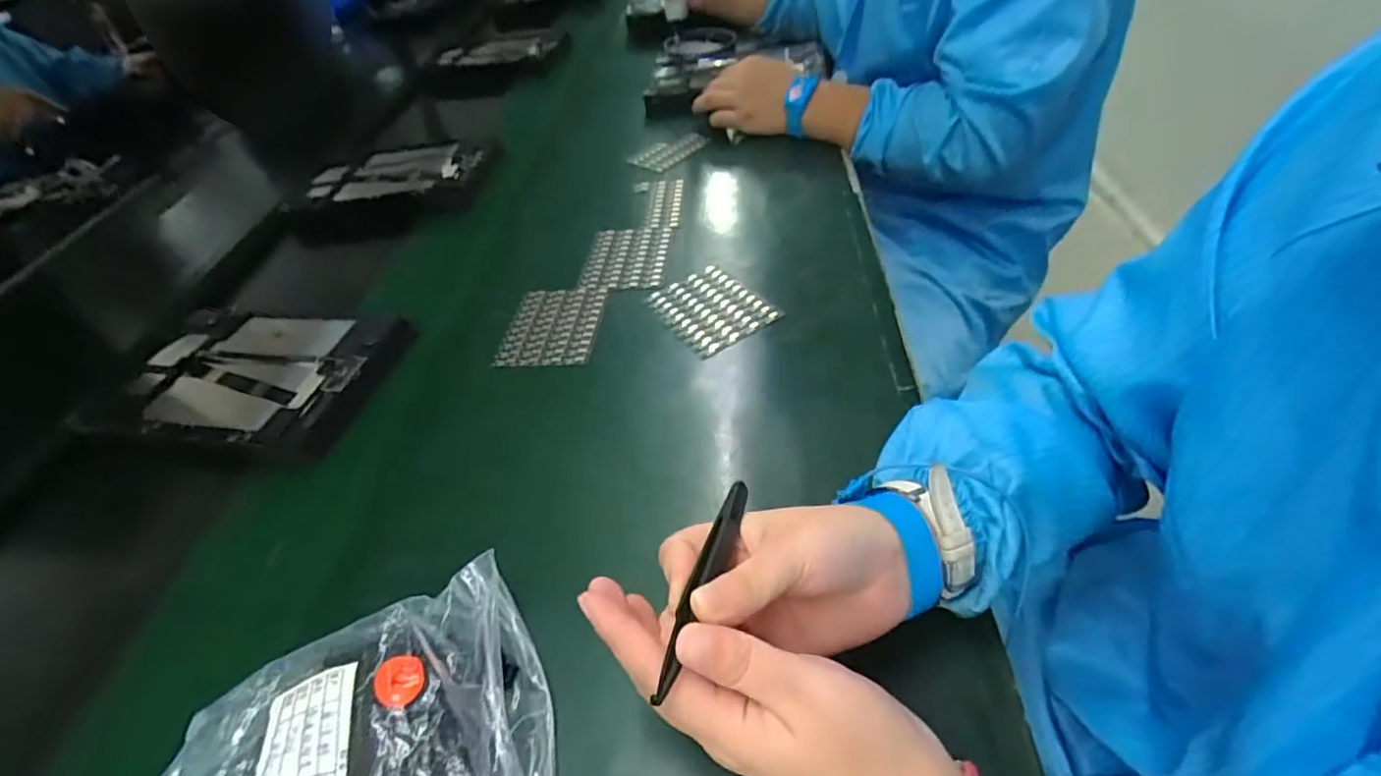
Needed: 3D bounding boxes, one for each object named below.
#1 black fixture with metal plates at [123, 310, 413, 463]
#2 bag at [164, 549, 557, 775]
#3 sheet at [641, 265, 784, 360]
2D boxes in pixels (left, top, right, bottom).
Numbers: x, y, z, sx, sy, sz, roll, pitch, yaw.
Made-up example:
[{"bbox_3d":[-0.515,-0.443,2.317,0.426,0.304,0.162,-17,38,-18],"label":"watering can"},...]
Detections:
[{"bbox_3d":[-0.362,-0.013,0.497,0.246,0.025,0.147,4,47,16],"label":"black fixture with metal plates"},{"bbox_3d":[-0.148,0.163,0.273,0.157,0.049,0.136,-17,45,-5],"label":"bag"},{"bbox_3d":[0.016,-0.068,0.506,0.077,0.011,0.097,-31,47,-18],"label":"sheet"}]

